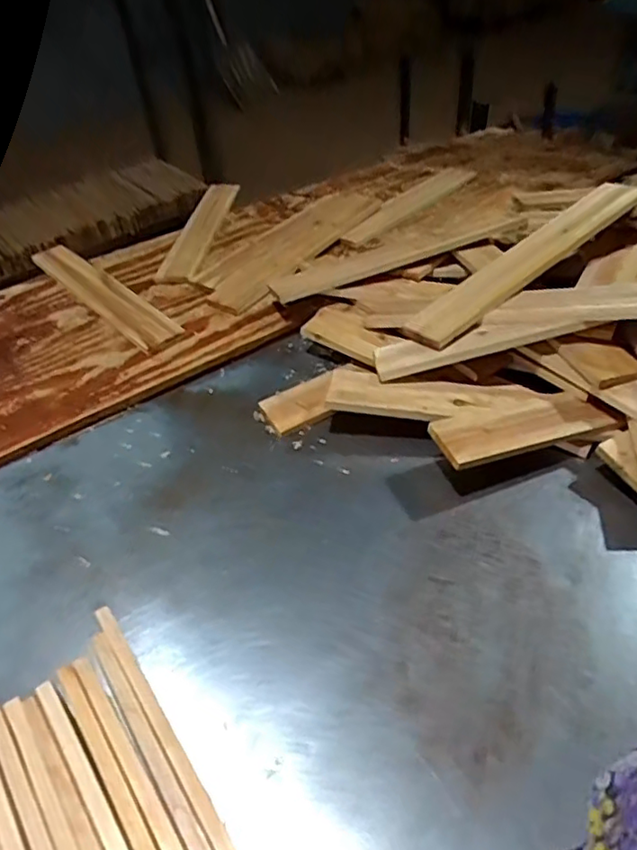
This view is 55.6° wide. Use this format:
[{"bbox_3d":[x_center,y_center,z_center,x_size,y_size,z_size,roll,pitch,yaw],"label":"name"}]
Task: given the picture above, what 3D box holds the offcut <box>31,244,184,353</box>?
[{"bbox_3d":[-0.429,-0.261,1.181,0.082,0.020,0.471,-34,53,-29],"label":"offcut"}]

